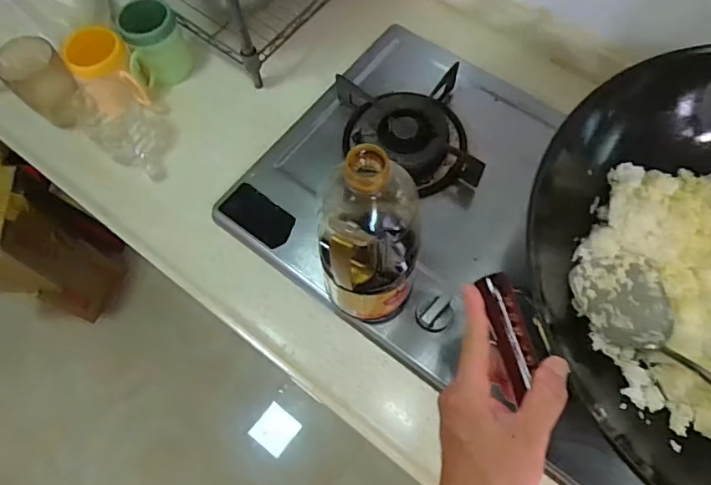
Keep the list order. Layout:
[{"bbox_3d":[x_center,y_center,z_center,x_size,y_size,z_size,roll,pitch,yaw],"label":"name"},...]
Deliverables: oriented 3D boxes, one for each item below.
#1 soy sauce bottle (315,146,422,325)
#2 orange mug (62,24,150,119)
[{"bbox_3d":[0.017,0.001,0.506,0.086,0.265,0.093,-1,66,2],"label":"soy sauce bottle"},{"bbox_3d":[-0.362,-0.249,0.754,0.080,0.100,0.108,-37,70,-13],"label":"orange mug"}]

